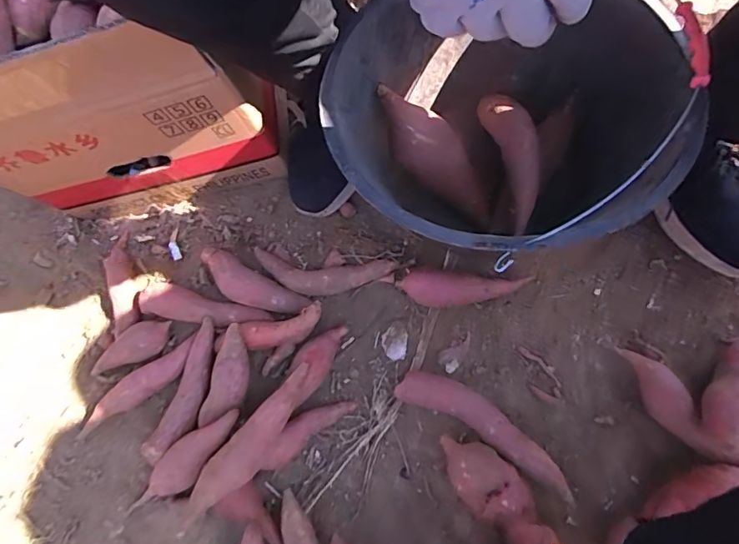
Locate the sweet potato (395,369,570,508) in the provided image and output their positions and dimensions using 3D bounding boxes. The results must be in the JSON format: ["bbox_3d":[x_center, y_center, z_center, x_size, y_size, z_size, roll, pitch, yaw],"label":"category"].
[{"bbox_3d":[0.114,0.150,0.467,0.179,0.047,0.043,30,76,10],"label":"sweet potato"}]

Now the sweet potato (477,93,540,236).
[{"bbox_3d":[0.151,-0.128,0.495,0.034,0.045,0.195,-5,57,0],"label":"sweet potato"}]

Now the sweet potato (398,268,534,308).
[{"bbox_3d":[0.100,0.018,0.512,0.131,0.041,0.045,6,73,3],"label":"sweet potato"}]

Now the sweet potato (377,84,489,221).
[{"bbox_3d":[0.069,-0.124,0.513,0.172,0.047,0.057,46,78,-15],"label":"sweet potato"}]

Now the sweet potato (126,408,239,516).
[{"bbox_3d":[-0.186,0.192,0.468,0.145,0.032,0.039,-43,76,5],"label":"sweet potato"}]

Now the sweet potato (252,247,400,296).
[{"bbox_3d":[-0.055,0.004,0.540,0.160,0.028,0.047,7,73,3],"label":"sweet potato"}]

